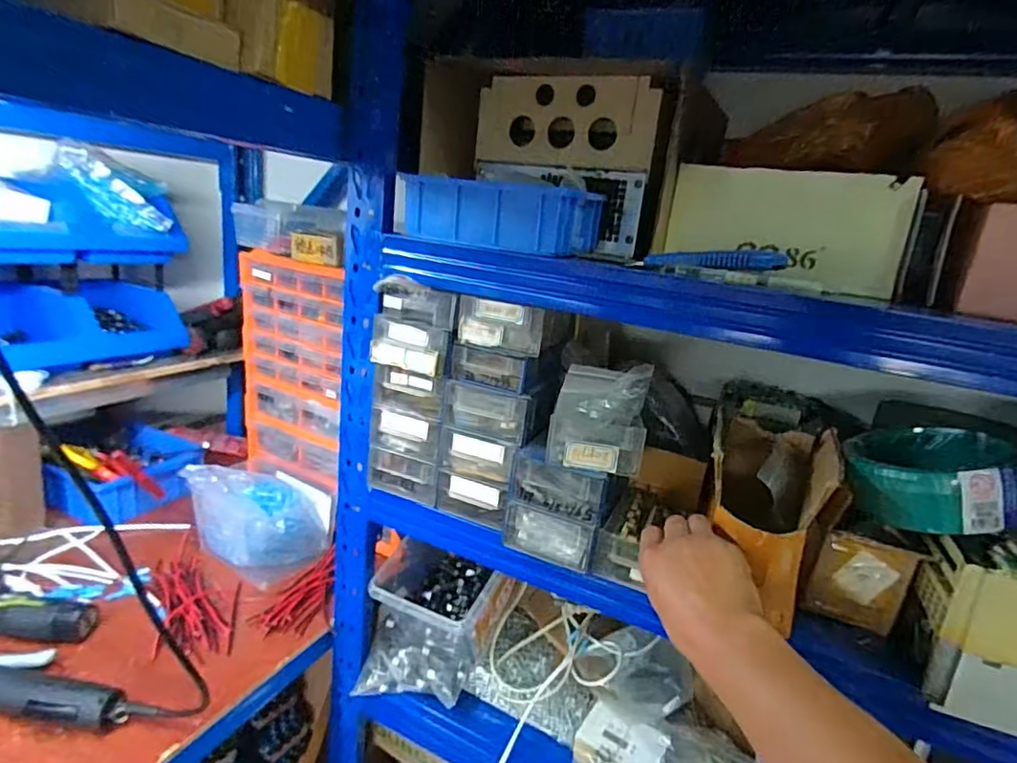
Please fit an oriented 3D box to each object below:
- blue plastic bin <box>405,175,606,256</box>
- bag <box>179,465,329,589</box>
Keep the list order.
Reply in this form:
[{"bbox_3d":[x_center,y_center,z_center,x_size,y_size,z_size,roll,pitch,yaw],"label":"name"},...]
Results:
[{"bbox_3d":[-0.002,-0.181,0.627,0.196,0.062,0.123,14,18,24],"label":"blue plastic bin"},{"bbox_3d":[-0.394,0.203,0.891,0.190,0.139,0.122,9,16,8],"label":"bag"}]

